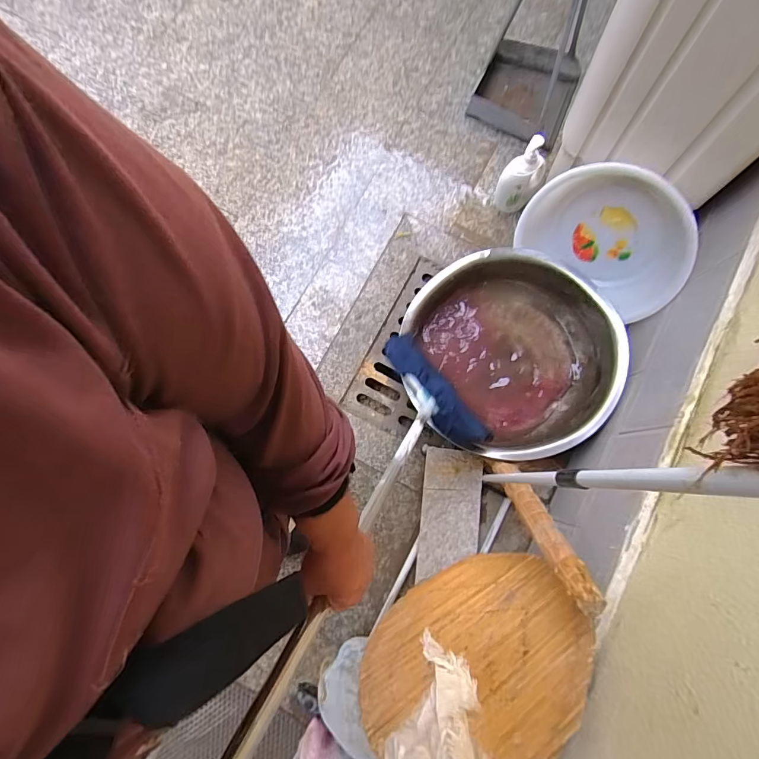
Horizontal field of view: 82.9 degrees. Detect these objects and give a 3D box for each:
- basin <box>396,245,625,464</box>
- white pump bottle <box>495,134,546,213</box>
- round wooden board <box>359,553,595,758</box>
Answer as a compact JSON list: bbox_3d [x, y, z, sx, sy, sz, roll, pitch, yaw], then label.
[{"bbox_3d":[0.350,-0.076,1.131,0.492,0.143,0.508,-16,80,-2],"label":"basin"},{"bbox_3d":[0.386,-0.550,1.176,0.103,0.245,0.070,27,81,5],"label":"white pump bottle"},{"bbox_3d":[0.179,0.496,0.822,0.029,0.431,0.406,58,41,-11],"label":"round wooden board"}]

